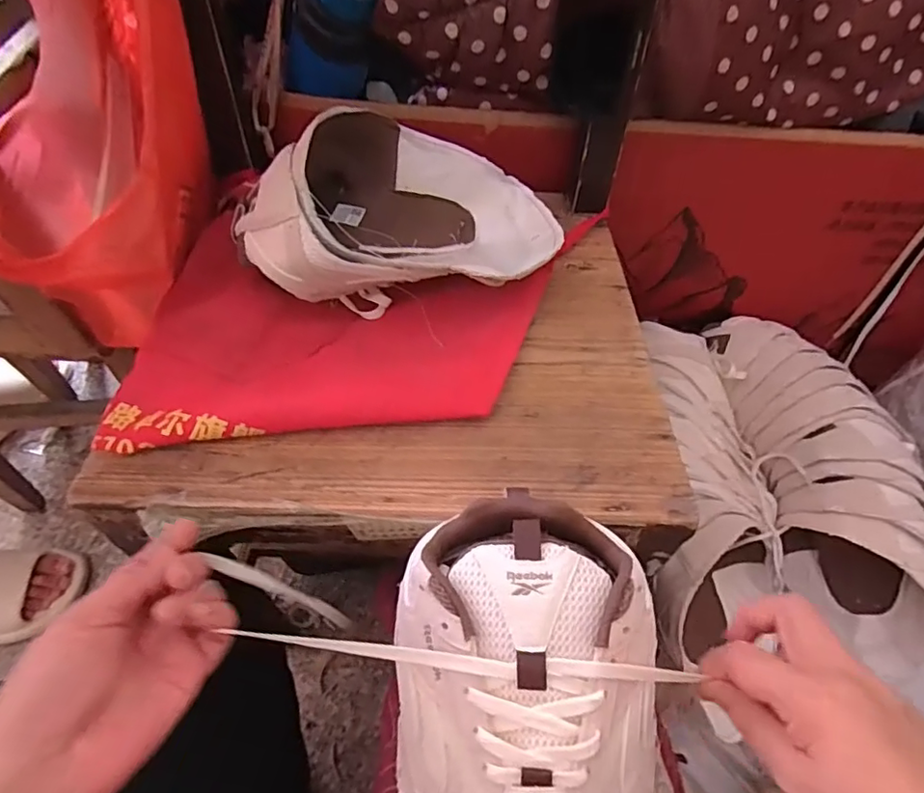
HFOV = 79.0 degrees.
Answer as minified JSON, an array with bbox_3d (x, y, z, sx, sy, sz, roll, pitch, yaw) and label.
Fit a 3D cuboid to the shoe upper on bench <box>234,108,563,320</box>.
[{"bbox_3d":[-0.051,-0.163,0.480,0.258,0.096,0.189,-3,56,-4],"label":"shoe upper on bench"}]

